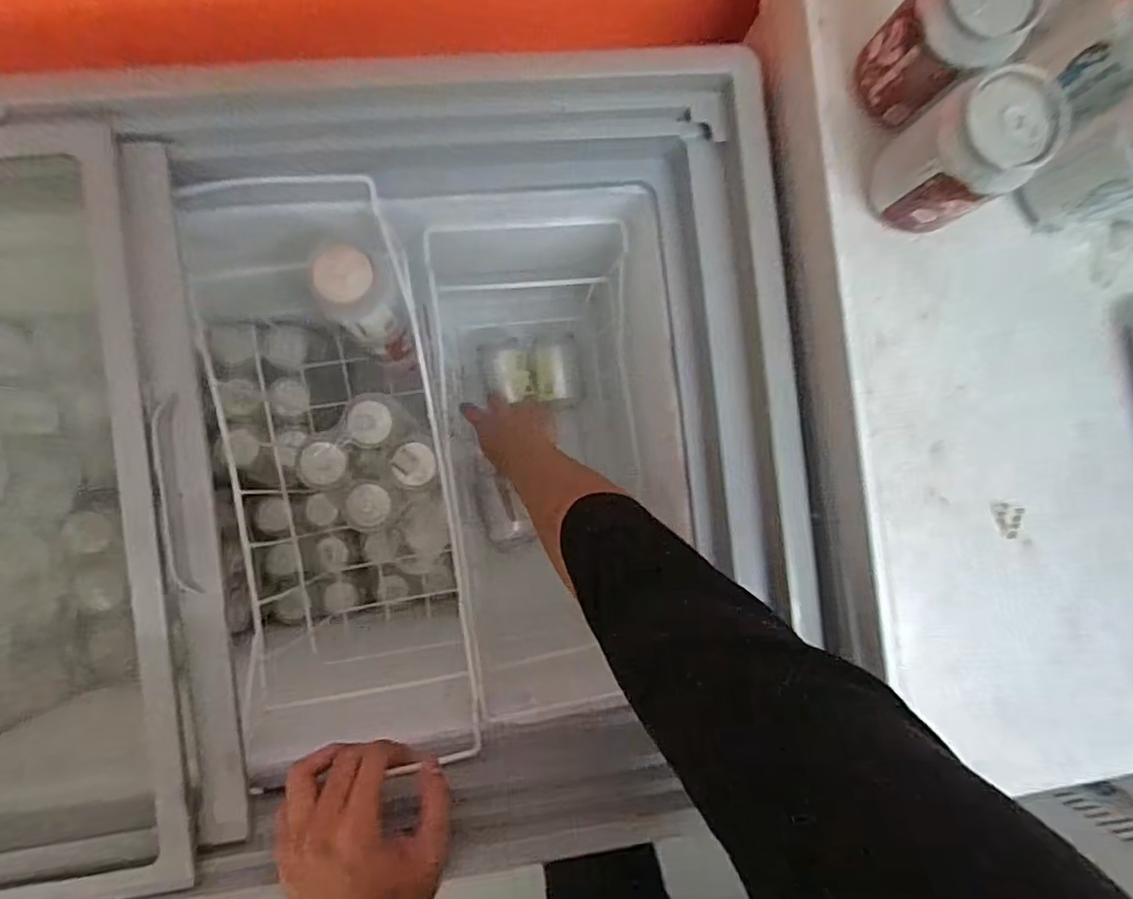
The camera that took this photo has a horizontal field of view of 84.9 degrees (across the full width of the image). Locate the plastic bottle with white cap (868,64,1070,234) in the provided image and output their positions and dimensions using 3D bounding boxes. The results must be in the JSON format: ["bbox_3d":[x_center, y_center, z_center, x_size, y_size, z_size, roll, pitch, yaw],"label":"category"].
[{"bbox_3d":[0.232,-0.175,0.371,0.056,0.094,0.064,-33,93,-4],"label":"plastic bottle with white cap"}]

